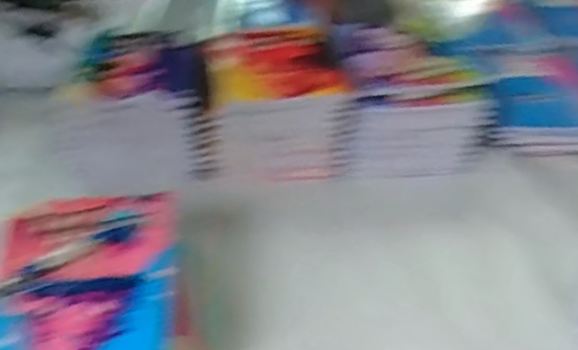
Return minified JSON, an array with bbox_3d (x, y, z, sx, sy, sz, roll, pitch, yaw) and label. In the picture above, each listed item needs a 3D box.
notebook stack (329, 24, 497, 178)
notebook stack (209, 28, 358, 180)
[{"bbox_3d":[0.142,-0.106,0.786,0.169,0.104,0.217,-4,36,-3],"label":"notebook stack"},{"bbox_3d":[-0.023,-0.093,0.777,0.165,0.108,0.189,-6,37,-5],"label":"notebook stack"}]

